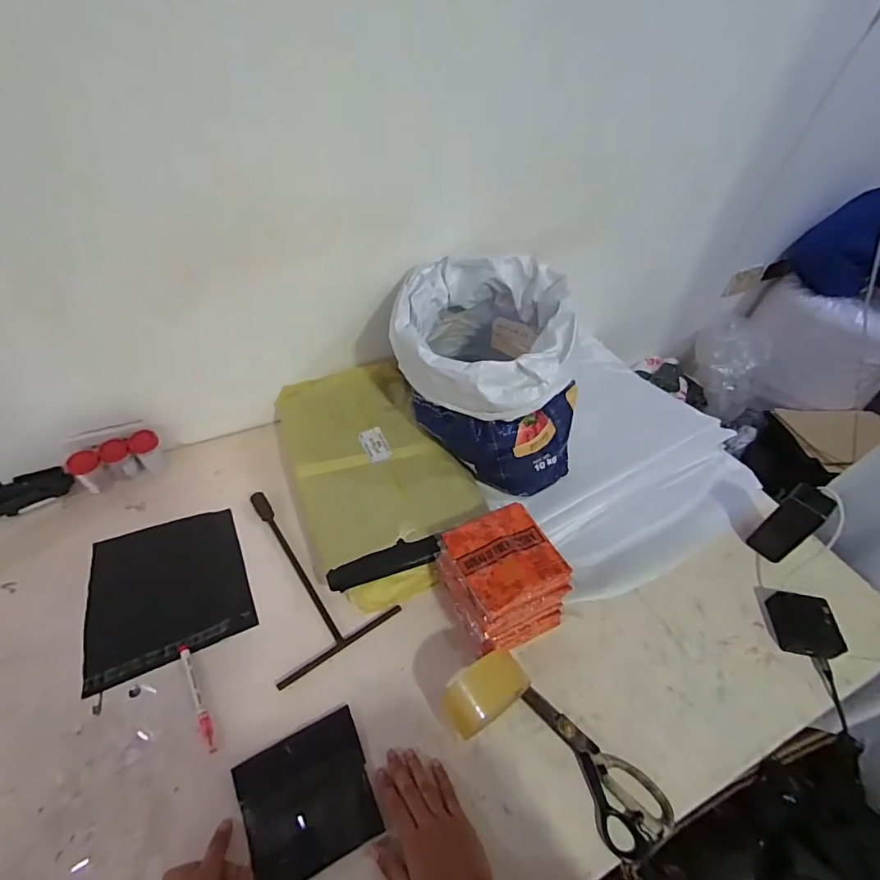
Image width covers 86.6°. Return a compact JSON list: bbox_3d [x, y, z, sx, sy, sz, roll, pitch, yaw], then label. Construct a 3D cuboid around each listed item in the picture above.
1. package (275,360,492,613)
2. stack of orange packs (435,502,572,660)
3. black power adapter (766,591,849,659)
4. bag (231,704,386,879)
[{"bbox_3d":[-0.106,0.045,0.785,0.266,0.073,0.426,-17,51,-19],"label":"package"},{"bbox_3d":[0.086,0.187,0.640,0.144,0.103,0.152,-20,52,-21],"label":"stack of orange packs"},{"bbox_3d":[0.513,0.262,0.662,0.073,0.040,0.079,10,48,5],"label":"black power adapter"},{"bbox_3d":[-0.144,0.388,0.509,0.132,0.012,0.127,-20,53,-19],"label":"bag"}]

